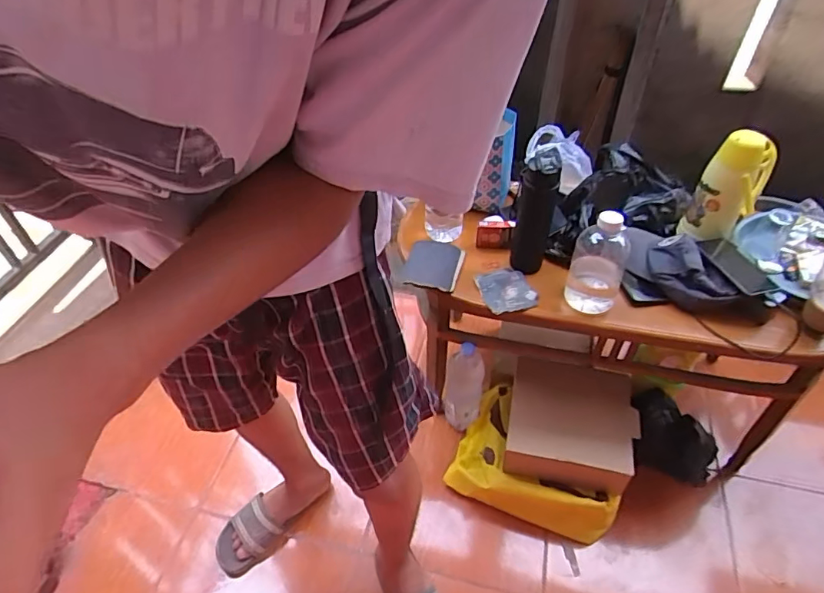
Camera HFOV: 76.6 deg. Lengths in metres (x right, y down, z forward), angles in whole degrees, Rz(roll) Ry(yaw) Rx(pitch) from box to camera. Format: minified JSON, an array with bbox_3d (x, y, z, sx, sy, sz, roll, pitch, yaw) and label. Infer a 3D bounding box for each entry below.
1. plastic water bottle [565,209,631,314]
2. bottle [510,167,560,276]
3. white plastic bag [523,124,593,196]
[{"bbox_3d":[0.347,-0.067,0.970,0.096,0.196,0.085,19,49,19],"label":"plastic water bottle"},{"bbox_3d":[0.240,-0.151,1.040,0.072,0.220,0.074,10,46,12],"label":"bottle"},{"bbox_3d":[0.338,-0.315,1.194,0.140,0.085,0.180,19,49,19],"label":"white plastic bag"}]

